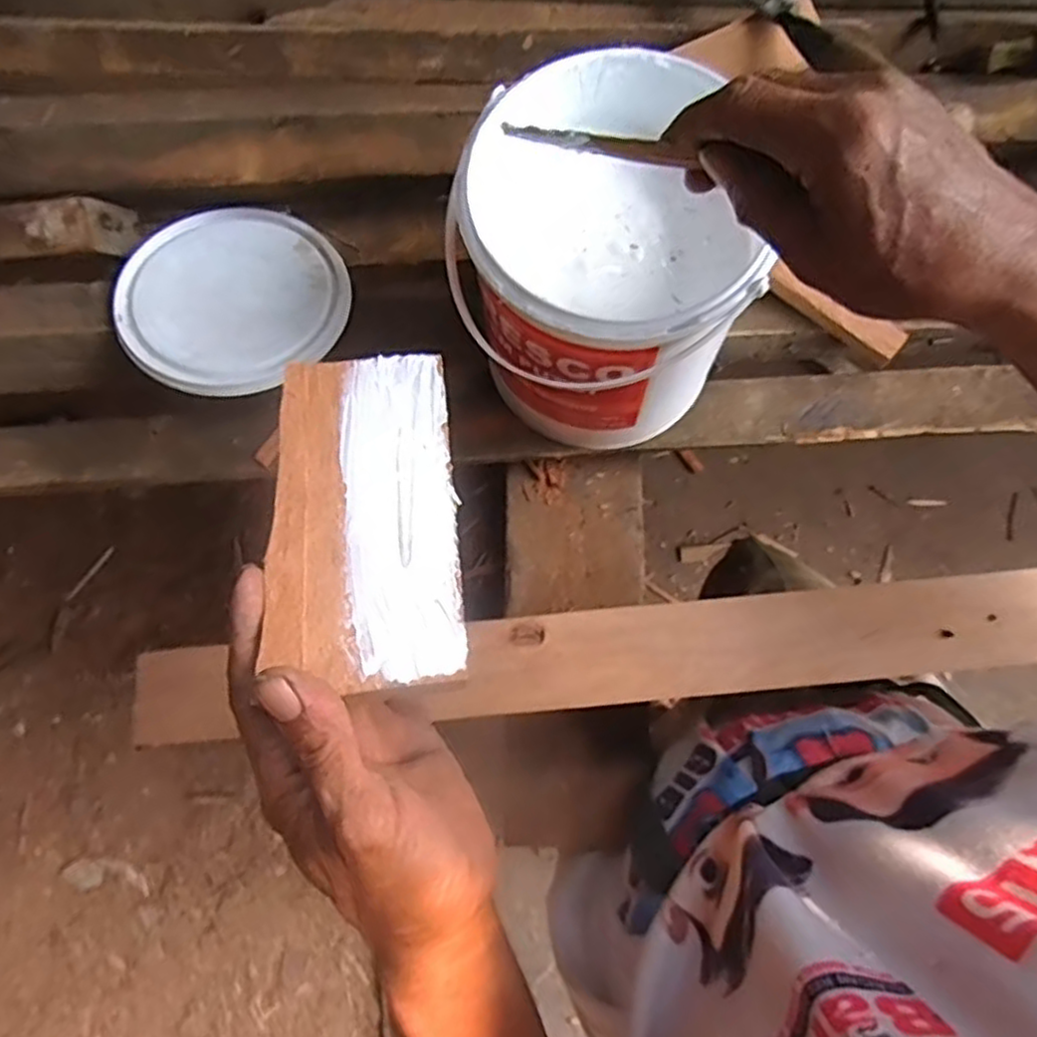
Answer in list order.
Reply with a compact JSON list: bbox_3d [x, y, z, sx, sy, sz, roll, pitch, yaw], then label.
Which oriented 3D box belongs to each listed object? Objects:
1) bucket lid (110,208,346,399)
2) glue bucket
[{"bbox_3d":[-0.223,-0.175,0.576,0.170,0.011,0.164,2,69,-6],"label":"bucket lid"},{"bbox_3d":[0.045,-0.163,0.493,0.172,0.184,0.182,0,77,-1],"label":"glue bucket"}]

